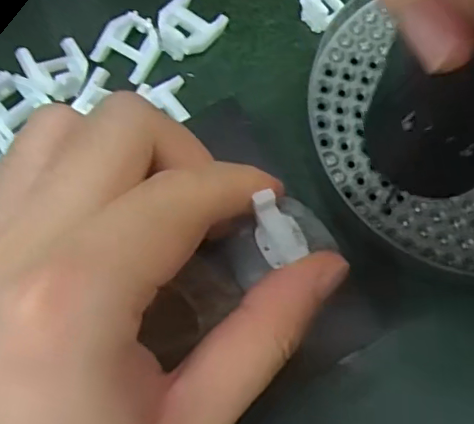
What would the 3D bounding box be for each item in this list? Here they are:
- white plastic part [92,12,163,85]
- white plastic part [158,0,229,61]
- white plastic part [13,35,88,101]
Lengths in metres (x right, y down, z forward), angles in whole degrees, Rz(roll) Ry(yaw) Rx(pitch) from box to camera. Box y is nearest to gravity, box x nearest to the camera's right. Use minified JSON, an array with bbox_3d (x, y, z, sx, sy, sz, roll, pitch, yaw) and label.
[{"bbox_3d":[-0.041,-0.063,0.219,0.022,0.009,0.022,28,76,10],"label":"white plastic part"},{"bbox_3d":[-0.019,-0.071,0.223,0.021,0.009,0.024,33,77,11],"label":"white plastic part"},{"bbox_3d":[-0.066,-0.053,0.216,0.021,0.013,0.022,-30,75,-7],"label":"white plastic part"}]

